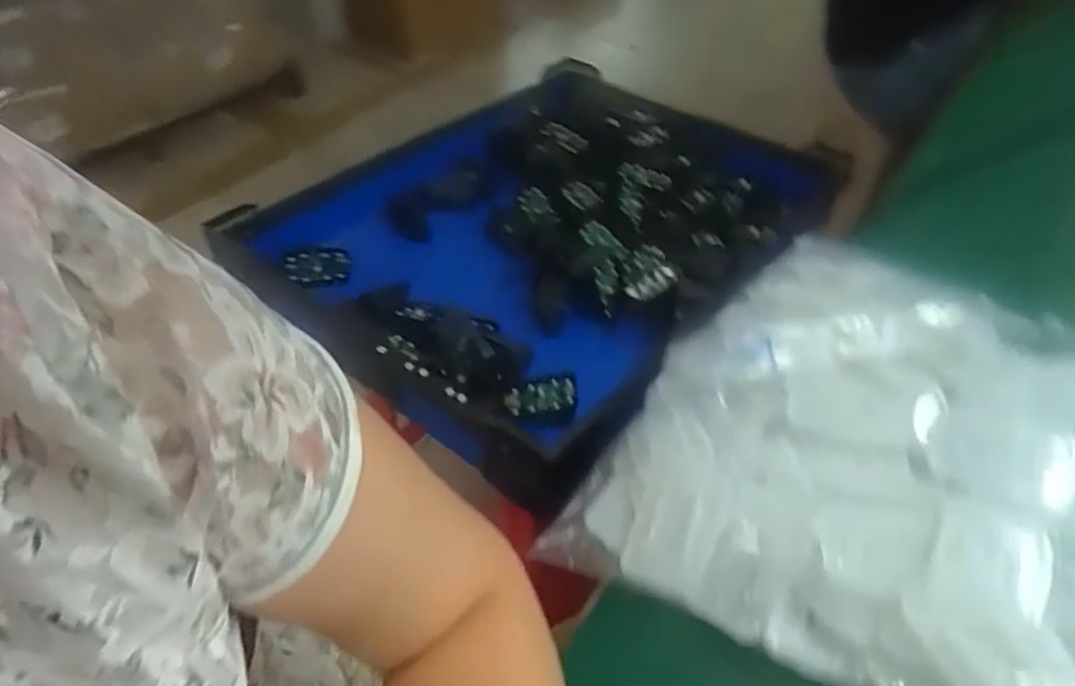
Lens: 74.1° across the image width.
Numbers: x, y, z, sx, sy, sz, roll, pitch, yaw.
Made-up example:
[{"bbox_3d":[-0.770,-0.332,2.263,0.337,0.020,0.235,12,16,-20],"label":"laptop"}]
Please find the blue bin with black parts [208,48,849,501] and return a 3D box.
[{"bbox_3d":[0.042,-0.138,0.828,0.497,0.099,0.582,29,52,26],"label":"blue bin with black parts"}]

